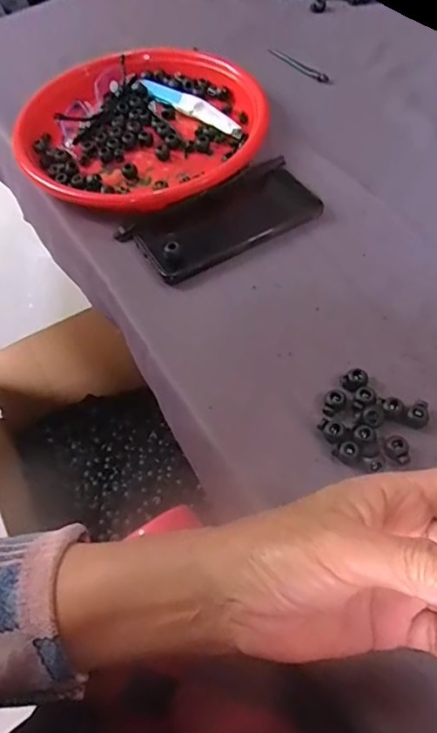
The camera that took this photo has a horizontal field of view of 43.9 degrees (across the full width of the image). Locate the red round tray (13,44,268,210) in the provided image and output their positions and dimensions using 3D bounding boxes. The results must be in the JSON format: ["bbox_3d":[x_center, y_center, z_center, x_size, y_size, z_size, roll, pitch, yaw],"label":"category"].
[{"bbox_3d":[-0.082,-0.256,0.561,0.239,0.045,0.229,-2,56,2],"label":"red round tray"}]

